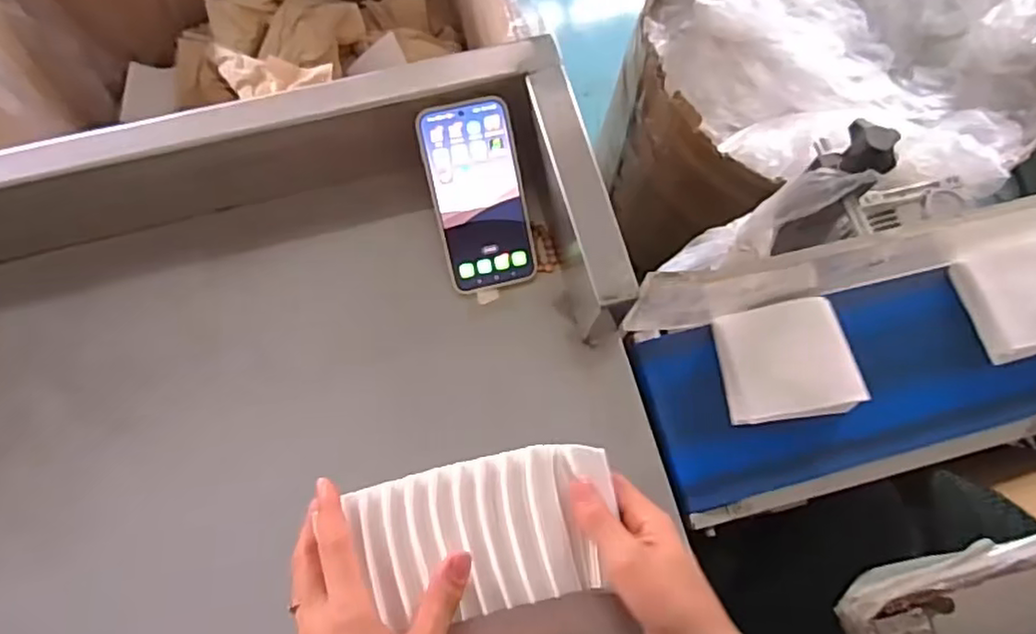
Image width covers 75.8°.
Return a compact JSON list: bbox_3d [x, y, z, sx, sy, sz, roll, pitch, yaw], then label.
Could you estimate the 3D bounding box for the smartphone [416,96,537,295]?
[{"bbox_3d":[-0.032,-0.100,0.559,0.074,0.008,0.155,-13,107,-5],"label":"smartphone"}]

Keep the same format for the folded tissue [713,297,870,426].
[{"bbox_3d":[0.221,0.037,0.550,0.101,0.038,0.093,-10,74,-4],"label":"folded tissue"}]

